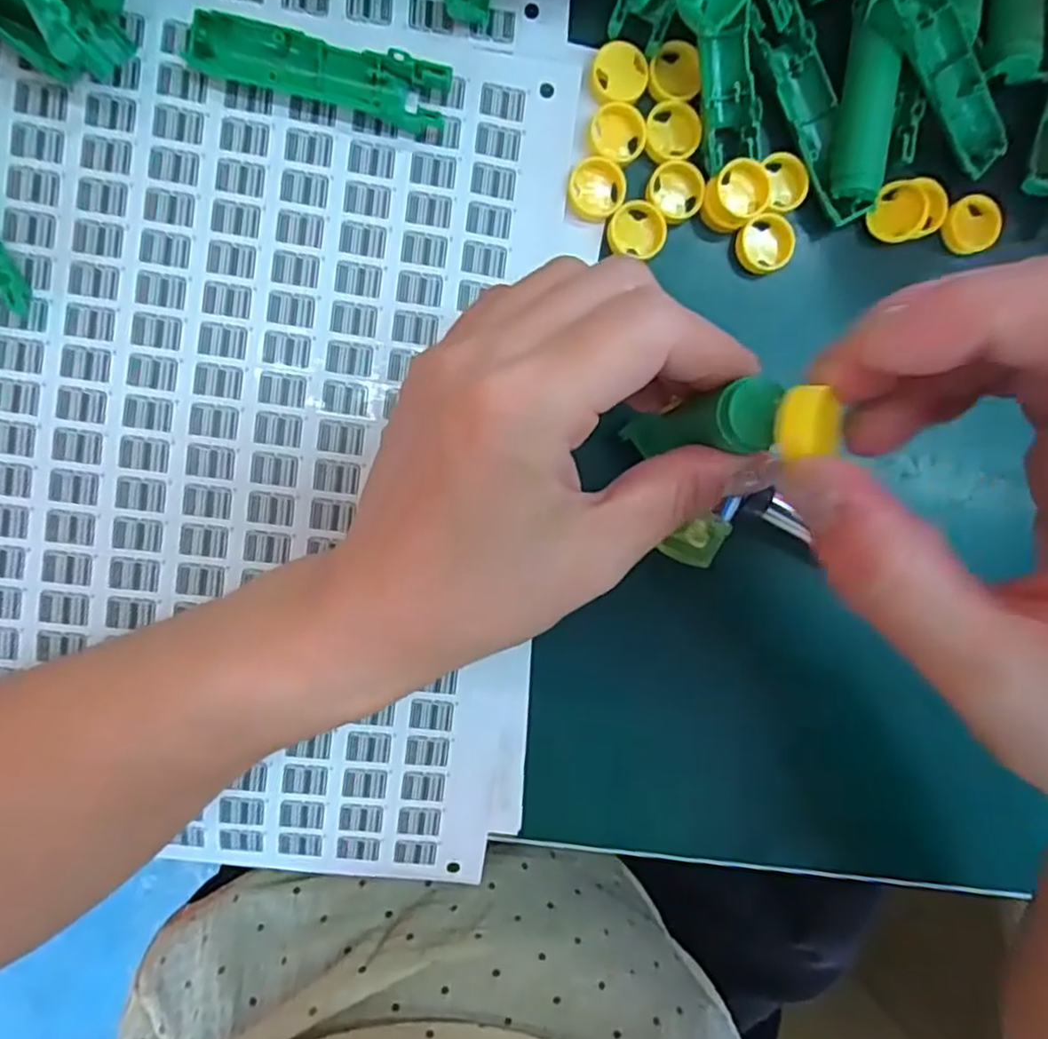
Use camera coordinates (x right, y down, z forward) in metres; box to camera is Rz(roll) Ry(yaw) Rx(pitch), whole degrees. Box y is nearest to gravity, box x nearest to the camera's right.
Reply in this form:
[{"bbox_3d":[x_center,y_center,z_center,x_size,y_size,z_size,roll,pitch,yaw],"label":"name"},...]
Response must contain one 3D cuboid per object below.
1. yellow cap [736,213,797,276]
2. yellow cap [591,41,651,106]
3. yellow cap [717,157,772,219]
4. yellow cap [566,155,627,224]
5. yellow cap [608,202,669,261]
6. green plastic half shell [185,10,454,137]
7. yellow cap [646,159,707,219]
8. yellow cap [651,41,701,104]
[{"bbox_3d":[0.086,-0.098,0.247,0.020,0.006,0.019,-1,96,-7],"label":"yellow cap"},{"bbox_3d":[0.033,-0.149,0.233,0.018,0.004,0.018,-1,96,-7],"label":"yellow cap"},{"bbox_3d":[0.075,-0.114,0.240,0.018,0.007,0.019,-1,96,-7],"label":"yellow cap"},{"bbox_3d":[0.024,-0.112,0.236,0.019,0.004,0.021,30,91,-9],"label":"yellow cap"},{"bbox_3d":[0.039,-0.100,0.241,0.020,0.005,0.018,5,95,-8],"label":"yellow cap"},{"bbox_3d":[-0.064,-0.142,0.220,0.079,0.010,0.017,12,94,-8],"label":"green plastic half shell"},{"bbox_3d":[0.052,-0.113,0.239,0.019,0.004,0.019,0,95,-7],"label":"yellow cap"},{"bbox_3d":[0.052,-0.153,0.238,0.018,0.007,0.020,9,94,-8],"label":"yellow cap"}]

